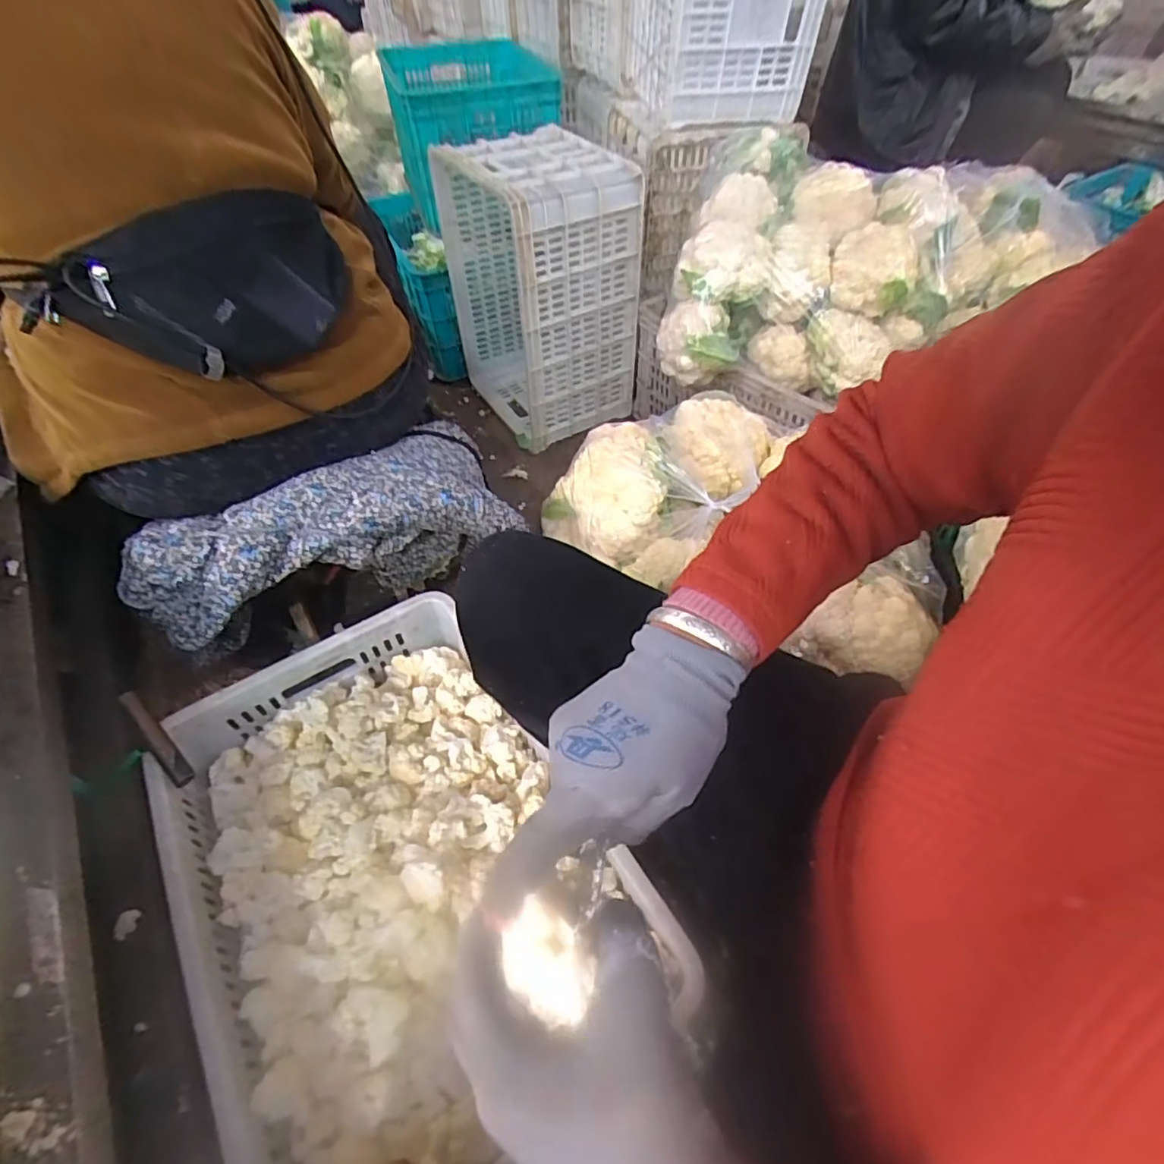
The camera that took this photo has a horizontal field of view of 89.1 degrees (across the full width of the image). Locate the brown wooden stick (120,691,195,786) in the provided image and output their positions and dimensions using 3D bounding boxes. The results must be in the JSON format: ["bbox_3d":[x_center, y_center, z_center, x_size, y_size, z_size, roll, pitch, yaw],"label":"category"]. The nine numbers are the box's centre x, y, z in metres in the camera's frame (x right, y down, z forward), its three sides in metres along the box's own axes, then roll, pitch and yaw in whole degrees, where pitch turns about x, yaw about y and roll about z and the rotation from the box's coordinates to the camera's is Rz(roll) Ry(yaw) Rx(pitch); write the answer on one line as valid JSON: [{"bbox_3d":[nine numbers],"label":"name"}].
[{"bbox_3d":[-0.435,0.158,0.604,0.018,0.011,0.114,-37,83,-25],"label":"brown wooden stick"}]

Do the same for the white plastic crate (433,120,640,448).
[{"bbox_3d":[-0.102,-0.637,1.304,0.277,0.516,0.470,-22,53,-15],"label":"white plastic crate"}]

